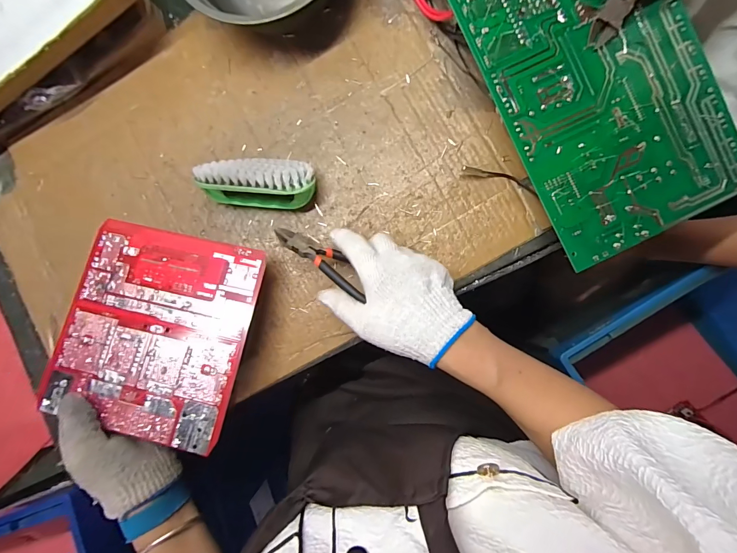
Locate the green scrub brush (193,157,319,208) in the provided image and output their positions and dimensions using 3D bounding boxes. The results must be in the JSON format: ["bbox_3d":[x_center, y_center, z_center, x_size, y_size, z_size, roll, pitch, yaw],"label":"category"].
[{"bbox_3d":[-0.115,-0.100,0.386,0.115,0.050,0.050,6,90,9],"label":"green scrub brush"}]

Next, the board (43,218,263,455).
[{"bbox_3d":[-0.209,0.050,0.363,0.176,0.006,0.192,12,78,6],"label":"board"}]

